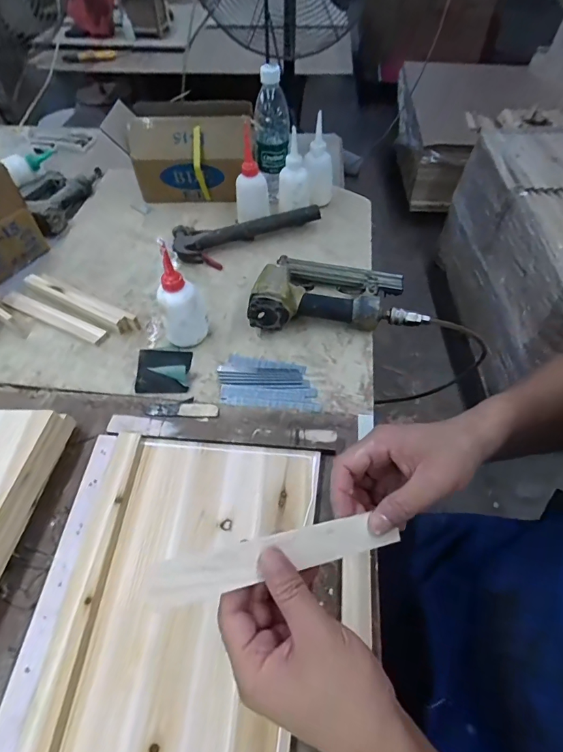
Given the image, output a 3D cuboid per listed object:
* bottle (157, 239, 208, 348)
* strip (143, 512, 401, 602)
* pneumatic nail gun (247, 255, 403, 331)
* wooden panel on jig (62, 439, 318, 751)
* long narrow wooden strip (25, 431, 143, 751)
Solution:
[{"bbox_3d":[-0.140,-0.110,0.560,0.059,0.153,0.055,-9,53,-8],"label":"bottle"},{"bbox_3d":[0.001,0.130,0.297,0.193,0.008,0.028,-2,58,-26],"label":"strip"},{"bbox_3d":[0.075,-0.137,0.638,0.244,0.067,0.152,1,52,0],"label":"pneumatic nail gun"},{"bbox_3d":[-0.078,0.255,0.361,0.196,0.012,0.421,4,52,2],"label":"wooden panel on jig"},{"bbox_3d":[-0.192,0.254,0.360,0.033,0.009,0.448,2,52,1],"label":"long narrow wooden strip"}]

